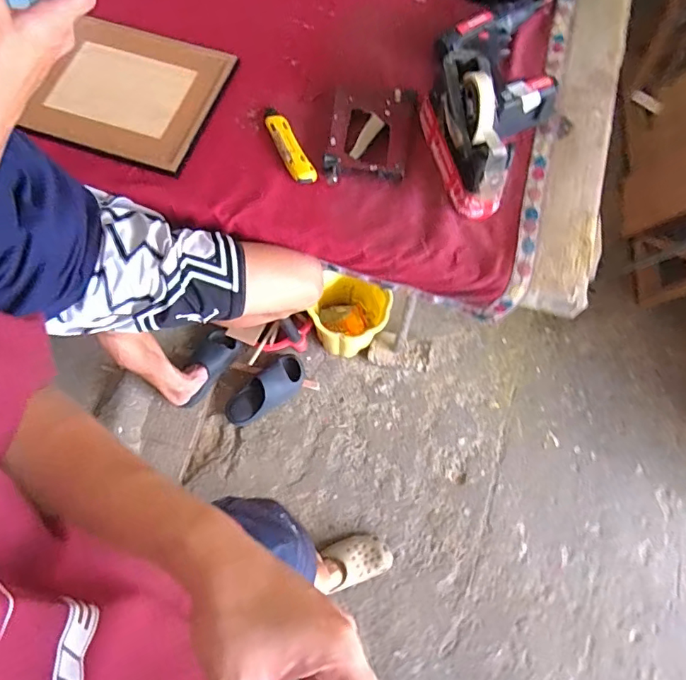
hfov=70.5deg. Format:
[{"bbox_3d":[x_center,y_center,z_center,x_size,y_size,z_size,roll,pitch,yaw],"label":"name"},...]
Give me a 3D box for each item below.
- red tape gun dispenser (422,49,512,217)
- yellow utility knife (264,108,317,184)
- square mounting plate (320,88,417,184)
[{"bbox_3d":[0.169,-0.285,0.681,0.080,0.111,0.197,-7,71,-1],"label":"red tape gun dispenser"},{"bbox_3d":[-0.083,-0.293,0.730,0.036,0.014,0.140,-26,73,-7],"label":"yellow utility knife"},{"bbox_3d":[0.041,-0.308,0.733,0.120,0.030,0.165,7,72,4],"label":"square mounting plate"}]

